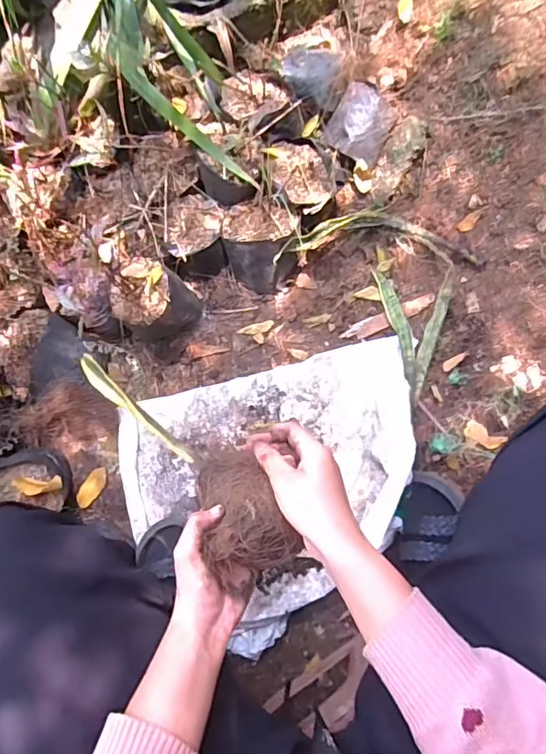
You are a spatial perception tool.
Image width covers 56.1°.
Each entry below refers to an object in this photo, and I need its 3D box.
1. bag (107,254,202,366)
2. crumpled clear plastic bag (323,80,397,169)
[{"bbox_3d":[-0.183,-0.115,0.822,0.109,0.134,0.123,29,75,9],"label":"bag"},{"bbox_3d":[0.136,-0.395,0.794,0.093,0.063,0.094,30,75,9],"label":"crumpled clear plastic bag"}]

